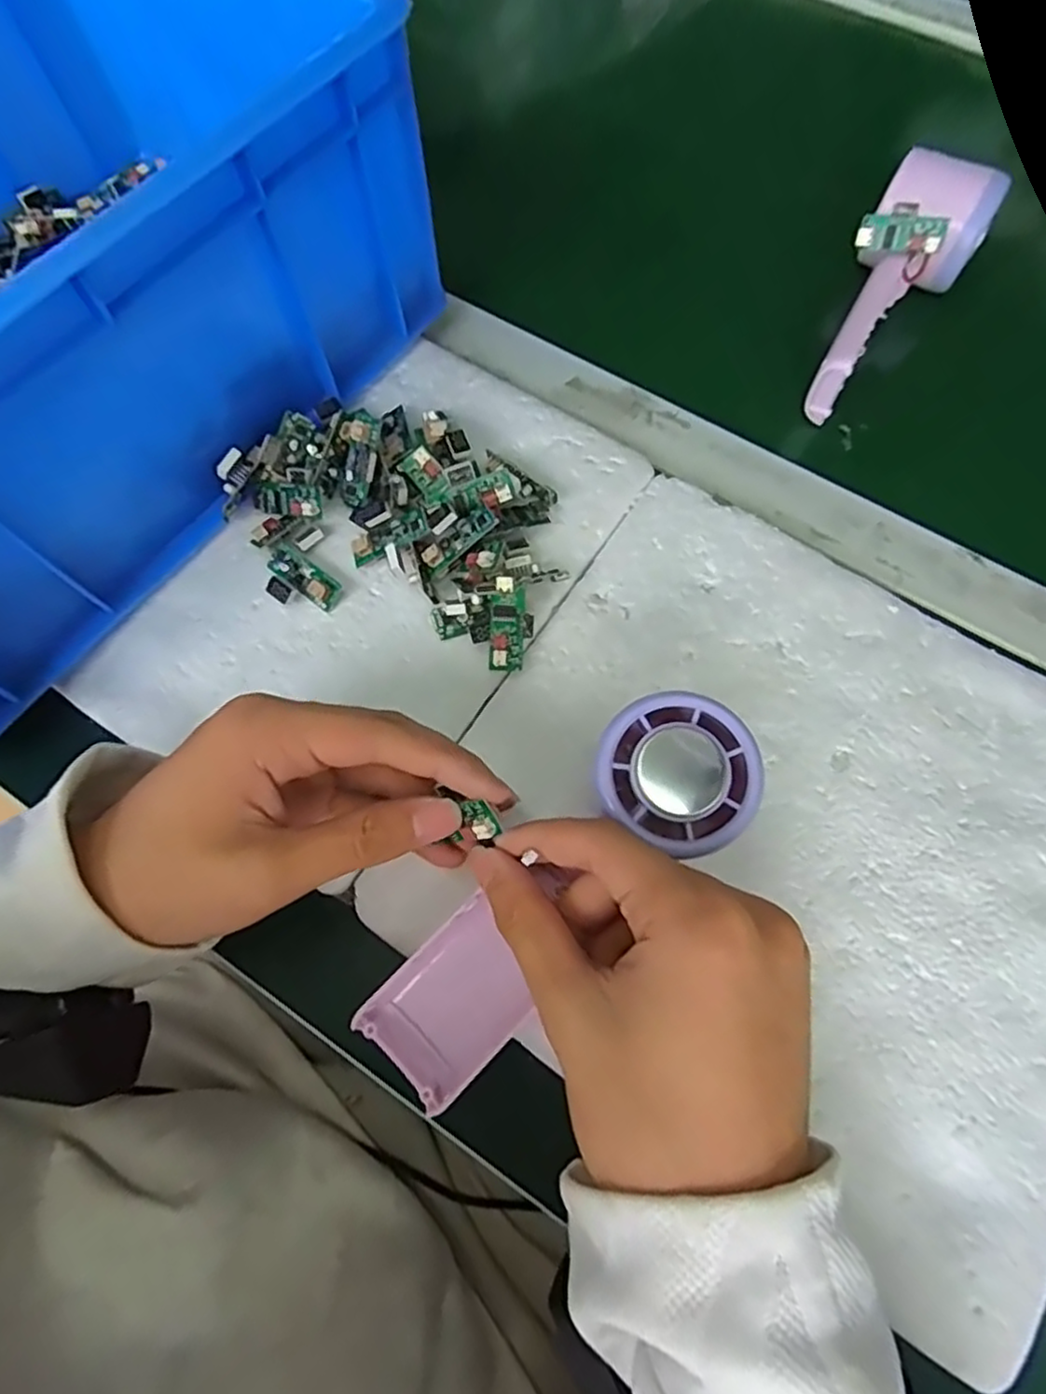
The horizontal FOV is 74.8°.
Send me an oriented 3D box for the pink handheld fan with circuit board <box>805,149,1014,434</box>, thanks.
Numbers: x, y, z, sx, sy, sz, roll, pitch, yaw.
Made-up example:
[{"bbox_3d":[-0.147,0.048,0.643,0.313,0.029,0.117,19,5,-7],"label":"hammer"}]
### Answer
[{"bbox_3d":[0.192,-0.215,0.355,0.055,0.054,0.145,31,73,11],"label":"pink handheld fan with circuit board"}]

